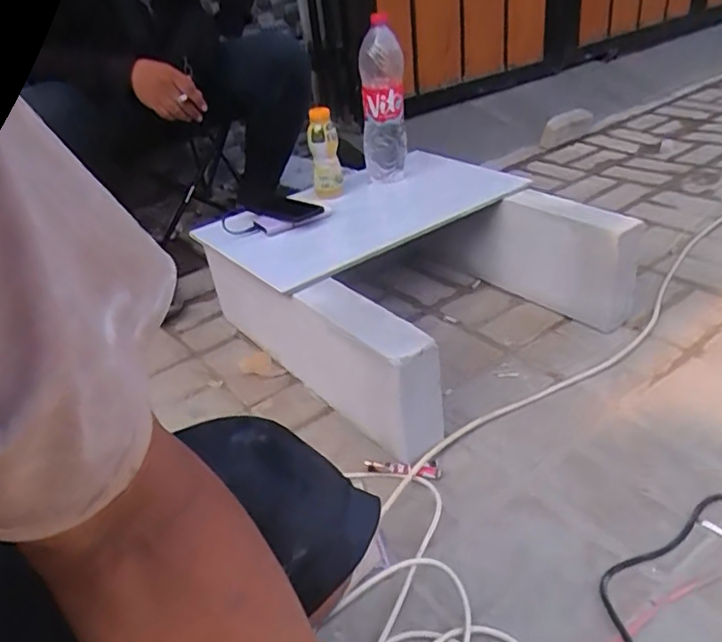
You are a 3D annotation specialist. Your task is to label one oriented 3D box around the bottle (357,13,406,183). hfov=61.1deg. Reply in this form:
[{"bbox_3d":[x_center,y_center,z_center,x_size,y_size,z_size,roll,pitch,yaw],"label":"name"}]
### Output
[{"bbox_3d":[0.043,-0.433,1.222,0.098,0.324,0.099,-6,34,5],"label":"bottle"}]

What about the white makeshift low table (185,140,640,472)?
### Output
[{"bbox_3d":[0.095,-0.092,1.160,0.564,0.241,0.586,-28,37,-29],"label":"white makeshift low table"}]

